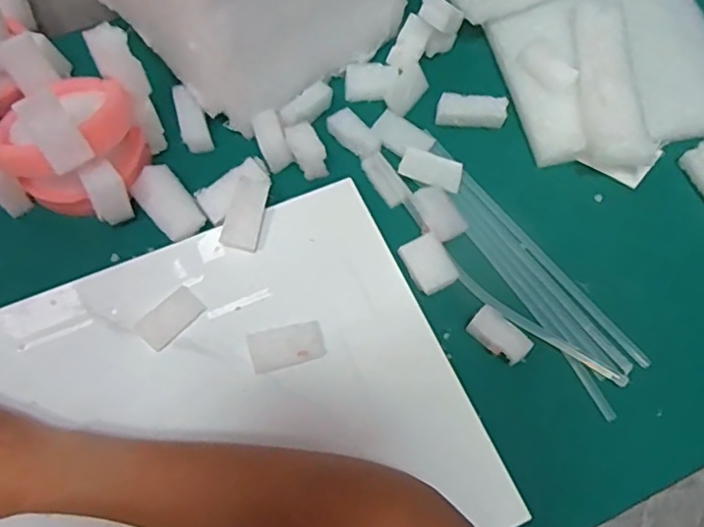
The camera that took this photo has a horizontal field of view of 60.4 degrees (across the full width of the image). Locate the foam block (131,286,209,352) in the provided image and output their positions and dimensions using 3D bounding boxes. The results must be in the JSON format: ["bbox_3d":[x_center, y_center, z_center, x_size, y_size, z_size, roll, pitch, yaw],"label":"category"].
[{"bbox_3d":[-0.139,0.042,0.465,0.030,0.004,0.050,42,71,17],"label":"foam block"}]

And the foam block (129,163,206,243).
[{"bbox_3d":[-0.152,-0.049,0.501,0.037,0.011,0.066,-42,84,-4],"label":"foam block"}]

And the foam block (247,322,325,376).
[{"bbox_3d":[-0.048,0.062,0.448,0.054,0.011,0.029,-14,66,-7],"label":"foam block"}]

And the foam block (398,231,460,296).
[{"bbox_3d":[0.061,0.000,0.475,0.035,0.008,0.043,-29,69,-13],"label":"foam block"}]

